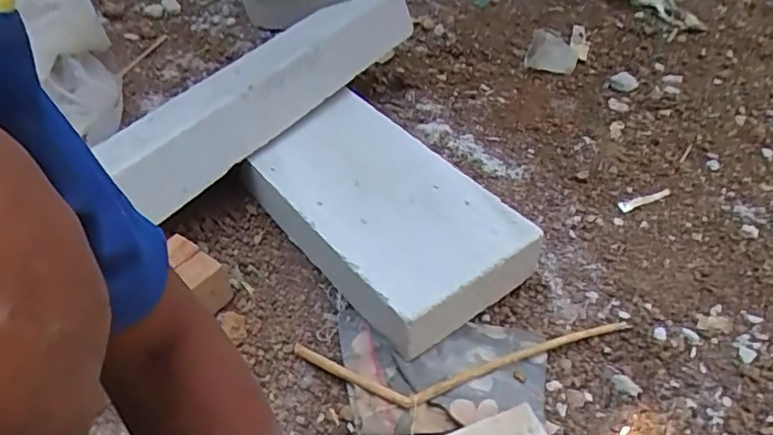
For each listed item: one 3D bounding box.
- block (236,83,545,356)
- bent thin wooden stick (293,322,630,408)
[{"bbox_3d":[-0.010,-0.012,0.724,0.200,0.094,0.362,-30,51,-26],"label":"block"},{"bbox_3d":[0.087,0.156,0.611,0.364,0.014,0.084,-3,44,-2],"label":"bent thin wooden stick"}]

